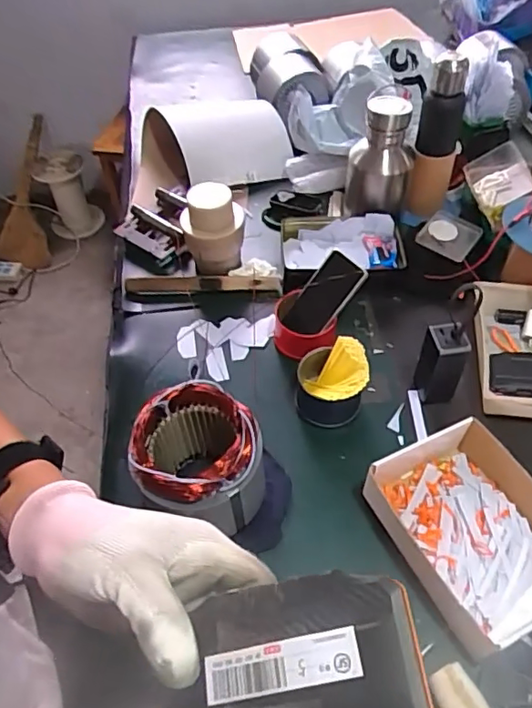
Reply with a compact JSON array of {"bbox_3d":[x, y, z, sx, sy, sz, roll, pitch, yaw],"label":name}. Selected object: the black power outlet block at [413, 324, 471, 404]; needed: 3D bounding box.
[{"bbox_3d":[0.260,0.016,0.824,0.059,0.125,0.051,2,52,4],"label":"black power outlet block"}]

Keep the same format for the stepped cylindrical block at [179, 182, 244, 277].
[{"bbox_3d":[-0.095,-0.219,0.998,0.111,0.148,0.089,-7,51,-3],"label":"stepped cylindrical block"}]

